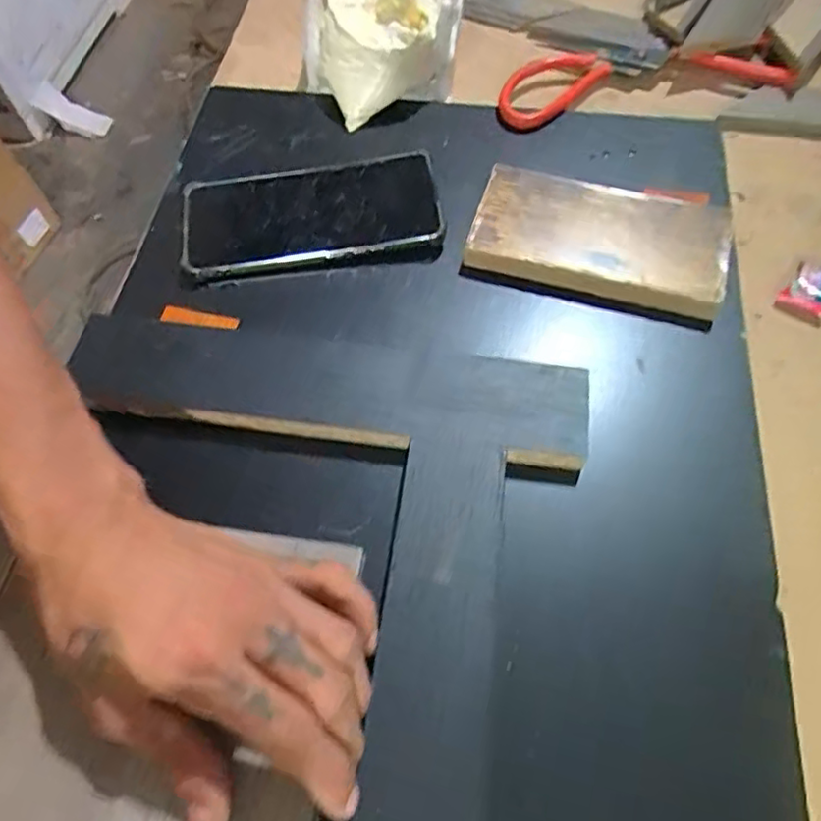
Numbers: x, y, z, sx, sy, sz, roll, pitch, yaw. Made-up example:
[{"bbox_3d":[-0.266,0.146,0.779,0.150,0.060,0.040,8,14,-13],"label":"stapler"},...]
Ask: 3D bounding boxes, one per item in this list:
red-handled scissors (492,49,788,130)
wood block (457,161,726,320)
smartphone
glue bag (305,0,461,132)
[{"bbox_3d":[0.165,-0.245,0.466,0.207,0.024,0.063,-10,62,-3],"label":"red-handled scissors"},{"bbox_3d":[0.116,-0.105,0.395,0.148,0.025,0.074,16,64,11],"label":"wood block"},{"bbox_3d":[-0.065,-0.128,0.411,0.161,0.013,0.077,-8,62,-1],"label":"smartphone"},{"bbox_3d":[-0.022,-0.276,0.469,0.112,0.054,0.126,-3,62,2],"label":"glue bag"}]

